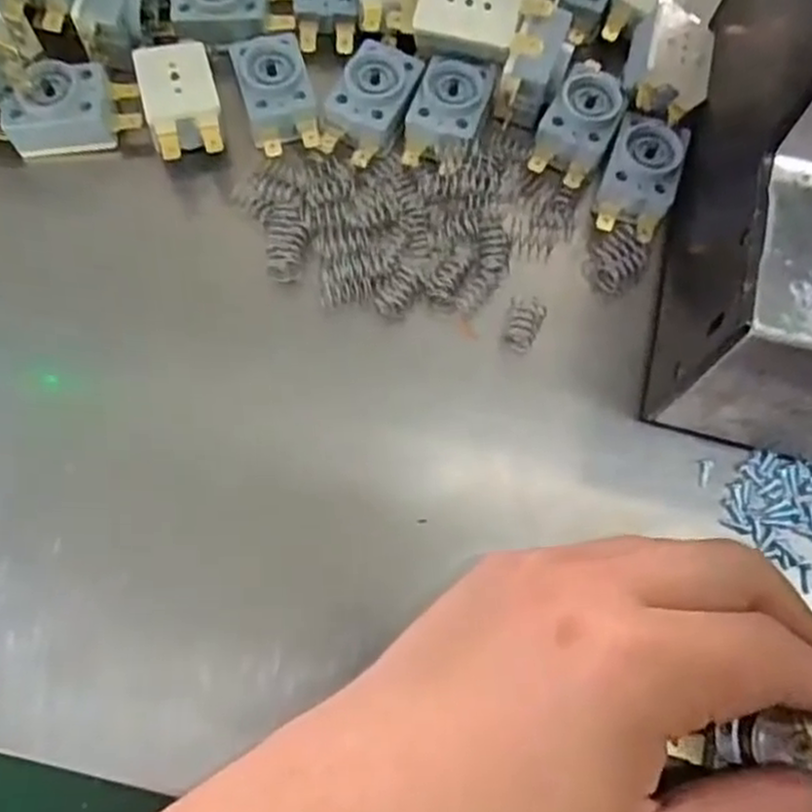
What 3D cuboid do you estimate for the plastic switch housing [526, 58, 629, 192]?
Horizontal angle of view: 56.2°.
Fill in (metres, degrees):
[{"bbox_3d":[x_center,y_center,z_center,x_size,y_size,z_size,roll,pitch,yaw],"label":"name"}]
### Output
[{"bbox_3d":[0.066,-0.107,0.290,0.025,0.018,0.044,26,73,7],"label":"plastic switch housing"}]

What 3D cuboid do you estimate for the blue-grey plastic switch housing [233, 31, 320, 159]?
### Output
[{"bbox_3d":[-0.049,-0.120,0.288,0.026,0.011,0.047,-15,73,-6],"label":"blue-grey plastic switch housing"}]

